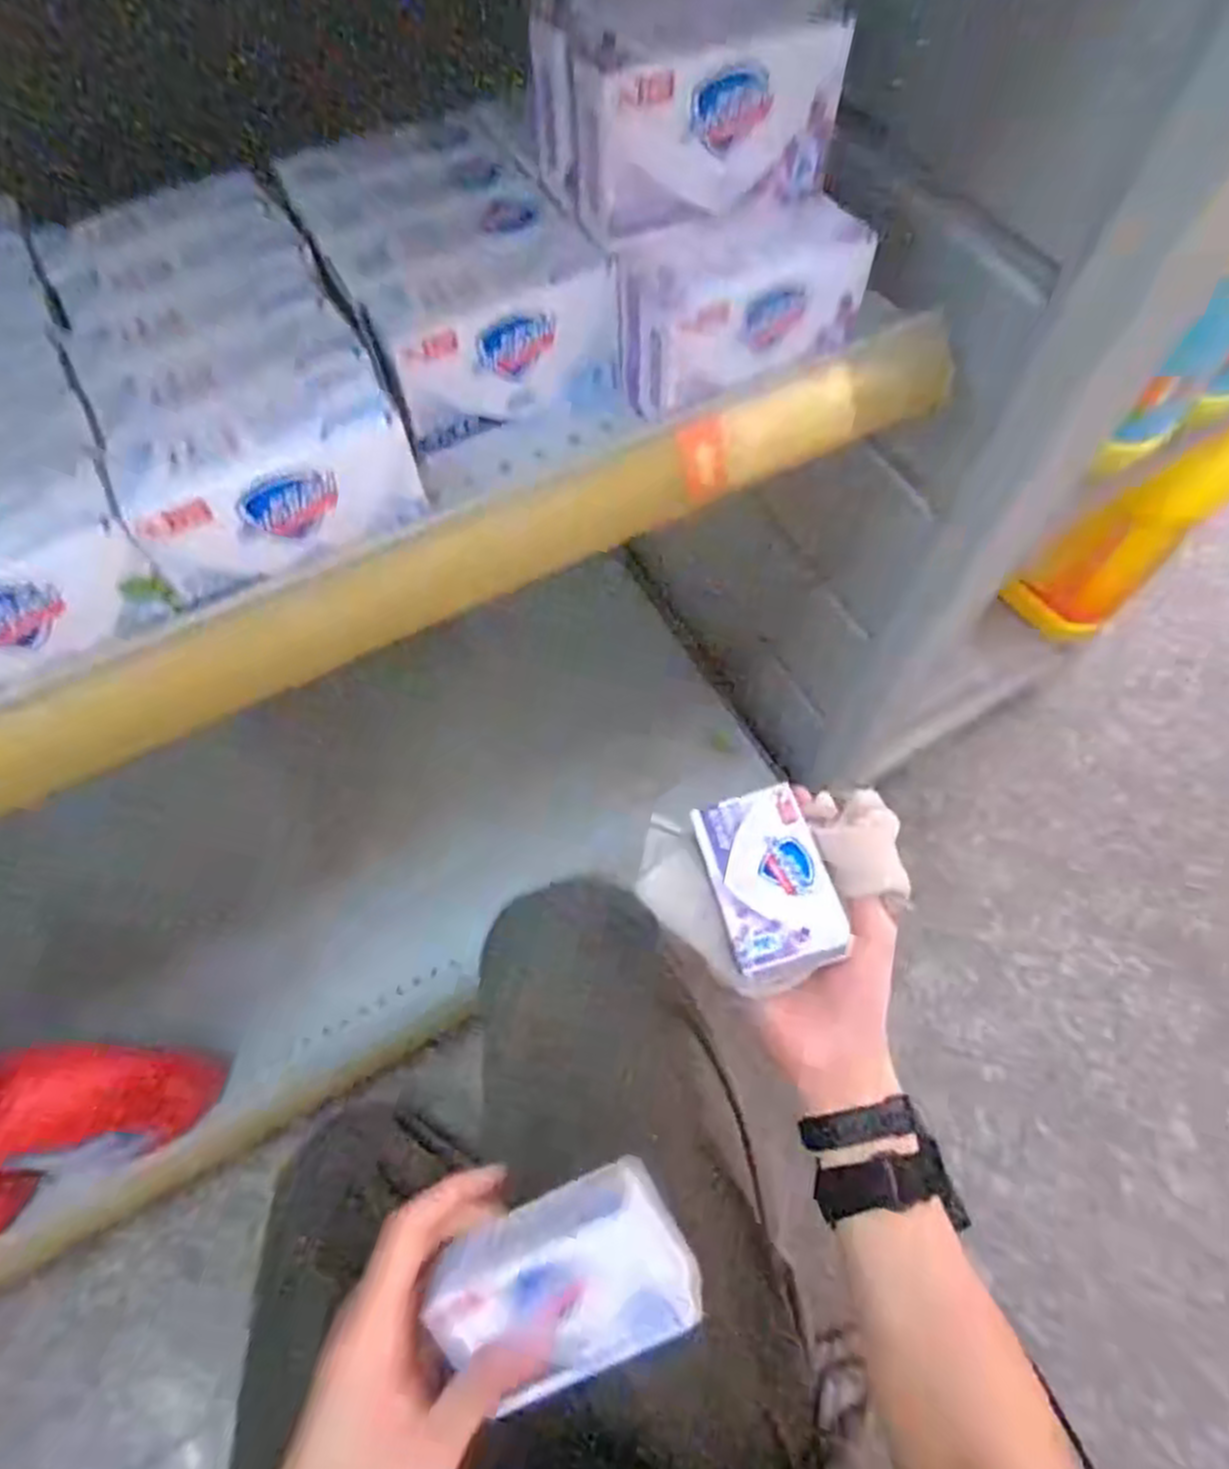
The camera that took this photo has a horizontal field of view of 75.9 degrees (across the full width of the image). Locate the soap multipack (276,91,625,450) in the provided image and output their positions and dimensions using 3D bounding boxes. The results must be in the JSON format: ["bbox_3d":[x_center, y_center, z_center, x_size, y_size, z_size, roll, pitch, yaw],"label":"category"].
[{"bbox_3d":[-0.072,-0.208,0.349,0.097,0.054,0.144,-24,65,-12],"label":"soap multipack"}]

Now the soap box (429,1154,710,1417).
[{"bbox_3d":[-0.021,0.236,0.342,0.102,0.034,0.067,-23,79,-1],"label":"soap box"}]

